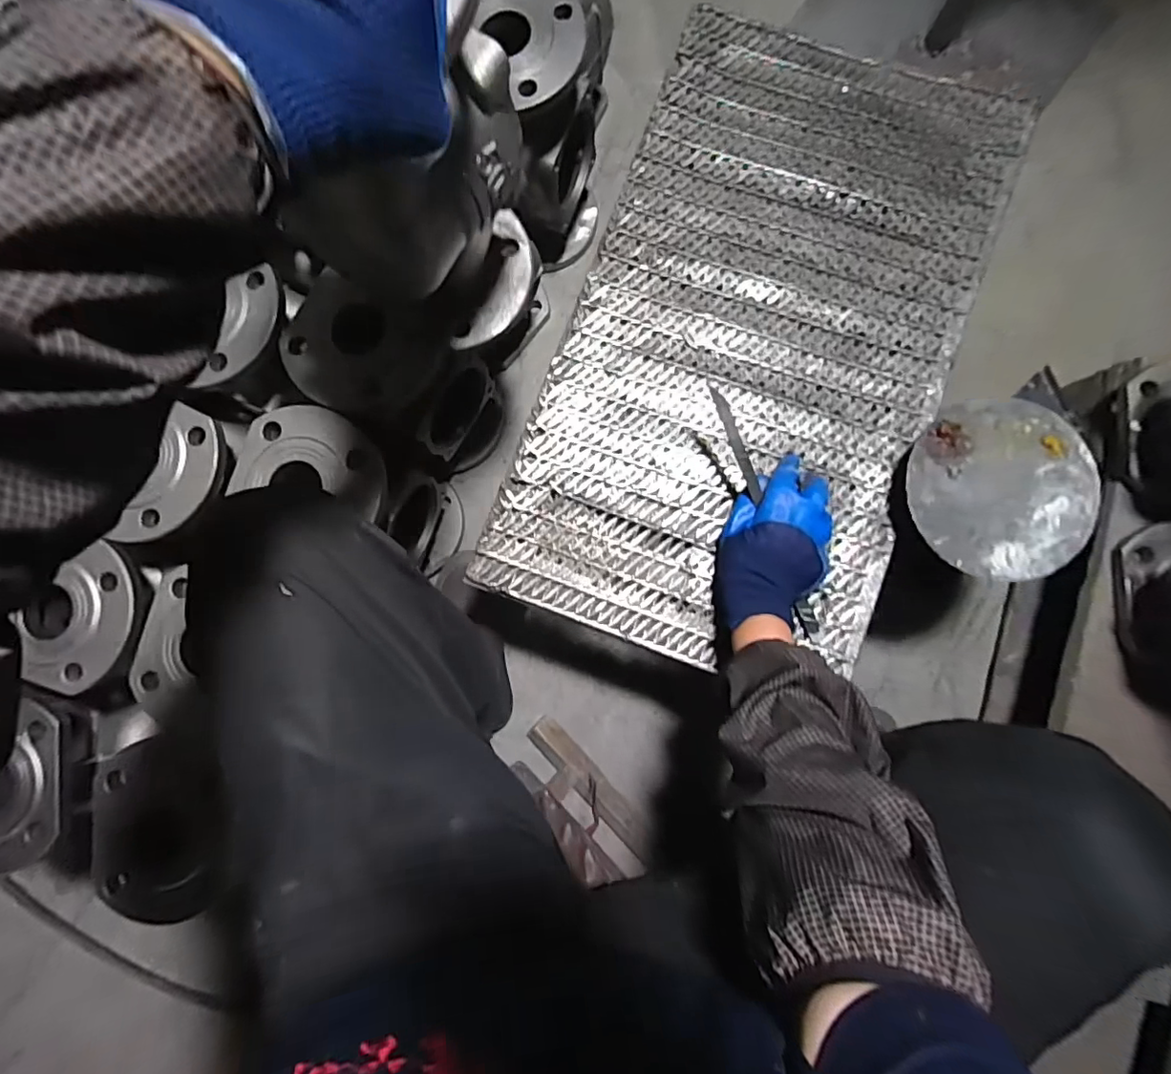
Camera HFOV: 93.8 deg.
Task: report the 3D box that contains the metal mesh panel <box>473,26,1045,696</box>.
[{"bbox_3d":[0.178,-0.206,0.576,0.381,0.020,0.665,20,87,6],"label":"metal mesh panel"}]

